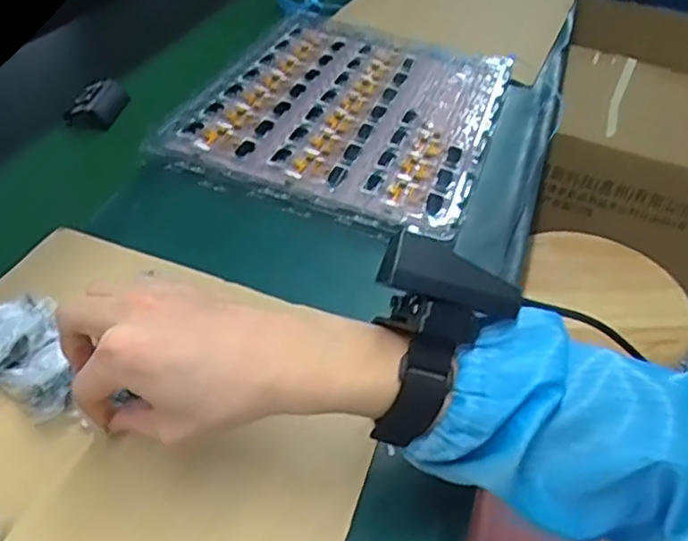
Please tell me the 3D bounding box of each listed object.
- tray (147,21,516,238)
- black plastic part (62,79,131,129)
[{"bbox_3d":[0.011,-0.182,0.685,0.293,0.040,0.357,17,43,11],"label":"tray"},{"bbox_3d":[-0.254,-0.171,0.666,0.042,0.026,0.058,13,42,6],"label":"black plastic part"}]

